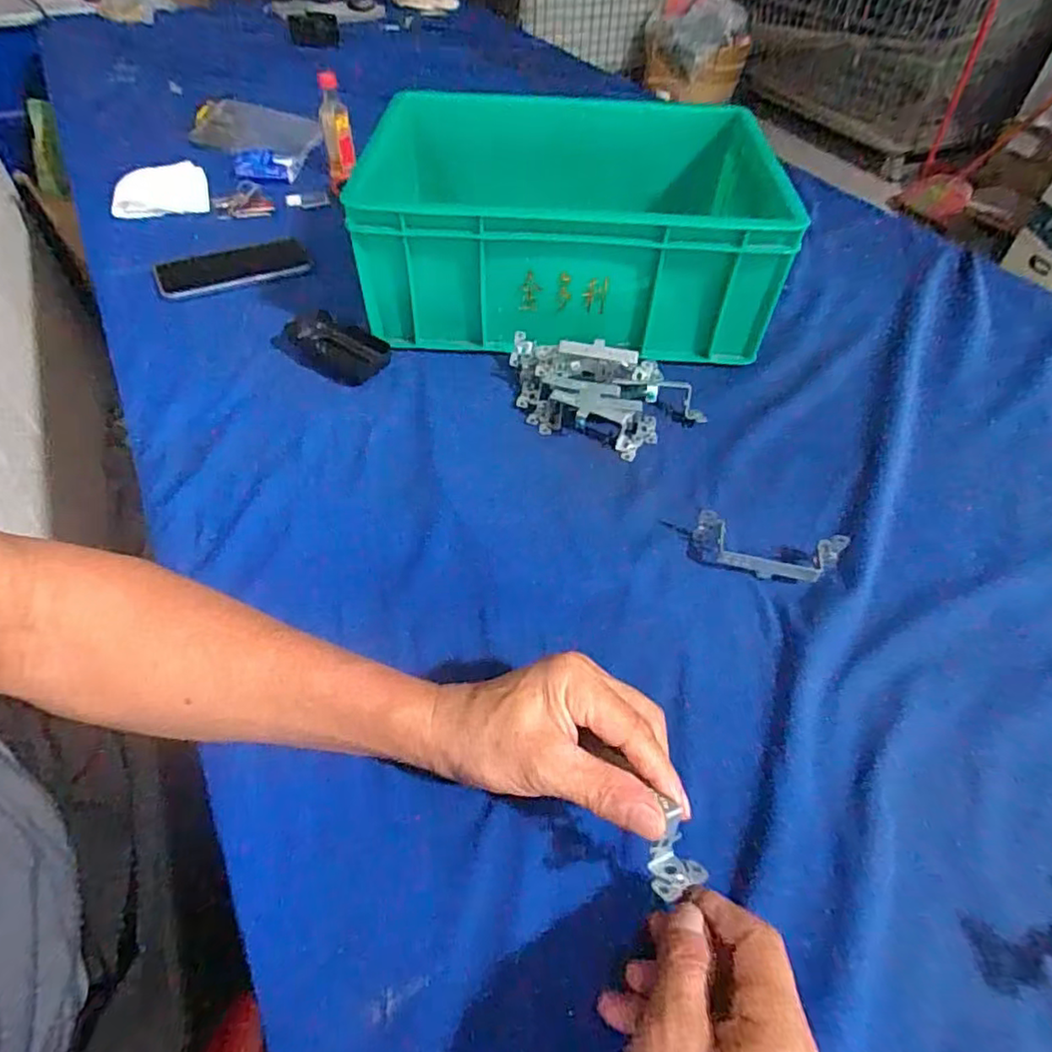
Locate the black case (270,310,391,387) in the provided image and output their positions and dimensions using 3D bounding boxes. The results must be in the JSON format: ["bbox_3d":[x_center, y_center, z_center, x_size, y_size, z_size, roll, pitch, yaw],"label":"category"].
[{"bbox_3d":[-0.192,-0.178,0.615,0.124,0.016,0.065,29,54,21],"label":"black case"}]

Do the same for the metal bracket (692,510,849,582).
[{"bbox_3d":[0.179,0.019,0.465,0.106,0.024,0.043,15,50,10],"label":"metal bracket"}]

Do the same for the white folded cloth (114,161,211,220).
[{"bbox_3d":[-0.469,-0.433,0.800,0.109,0.037,0.073,-12,51,-13],"label":"white folded cloth"}]

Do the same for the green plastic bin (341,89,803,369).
[{"bbox_3d":[0.048,-0.326,0.669,0.391,0.147,0.291,3,49,-1],"label":"green plastic bin"}]

